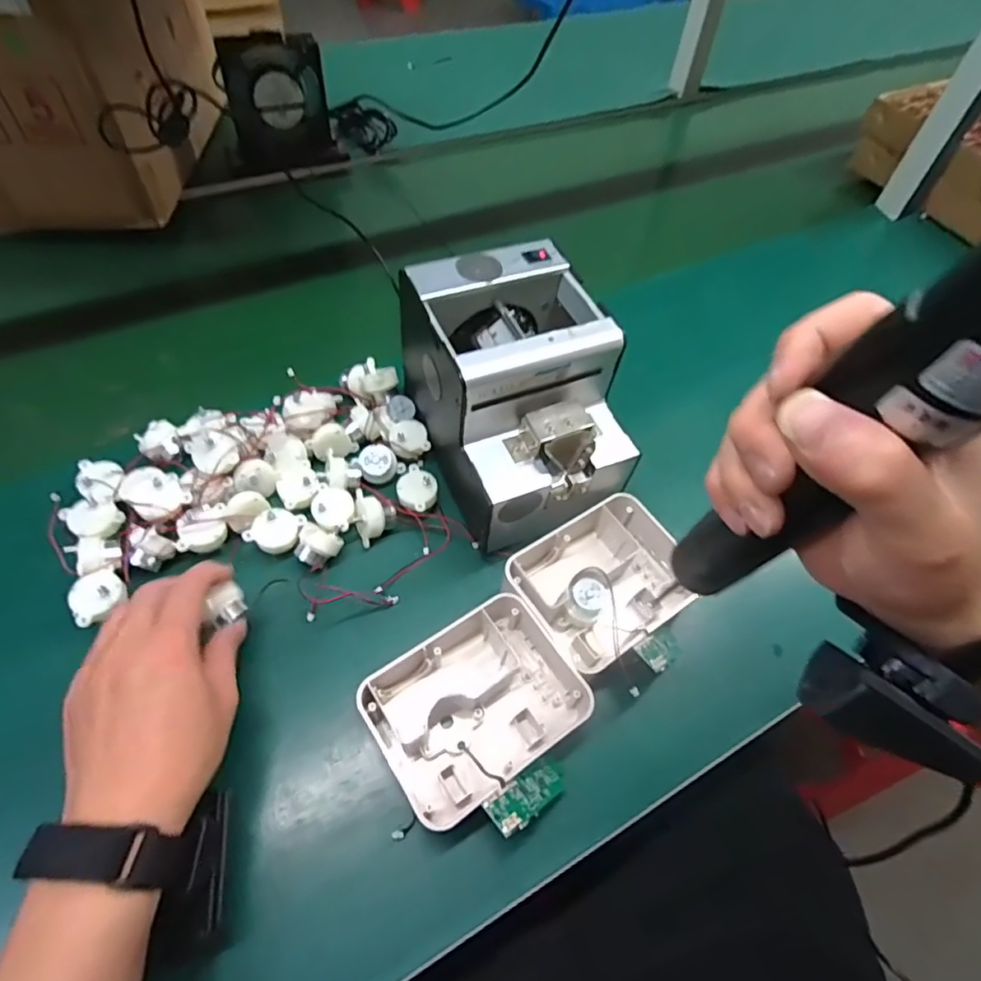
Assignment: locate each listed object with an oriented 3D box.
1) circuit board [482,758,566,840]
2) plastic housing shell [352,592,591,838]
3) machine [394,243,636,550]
[{"bbox_3d":[0.024,0.181,0.343,0.064,0.009,0.023,-6,48,-51],"label":"circuit board"},{"bbox_3d":[-0.011,0.141,0.380,0.128,0.045,0.103,-31,63,-23],"label":"plastic housing shell"},{"bbox_3d":[0.022,-0.078,0.442,0.125,0.128,0.171,-19,59,-16],"label":"machine"}]

